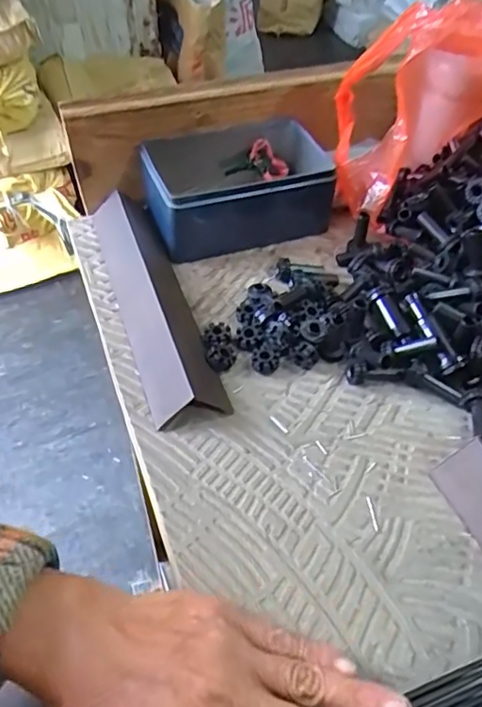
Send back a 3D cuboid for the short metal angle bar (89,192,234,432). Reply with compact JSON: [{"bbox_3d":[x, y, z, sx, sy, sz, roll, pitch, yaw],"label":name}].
[{"bbox_3d":[-0.069,-0.048,0.435,0.047,0.026,0.240,-14,48,-14],"label":"short metal angle bar"}]

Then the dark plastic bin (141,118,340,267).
[{"bbox_3d":[-0.001,-0.141,0.501,0.153,0.058,0.100,-14,48,-14],"label":"dark plastic bin"}]

